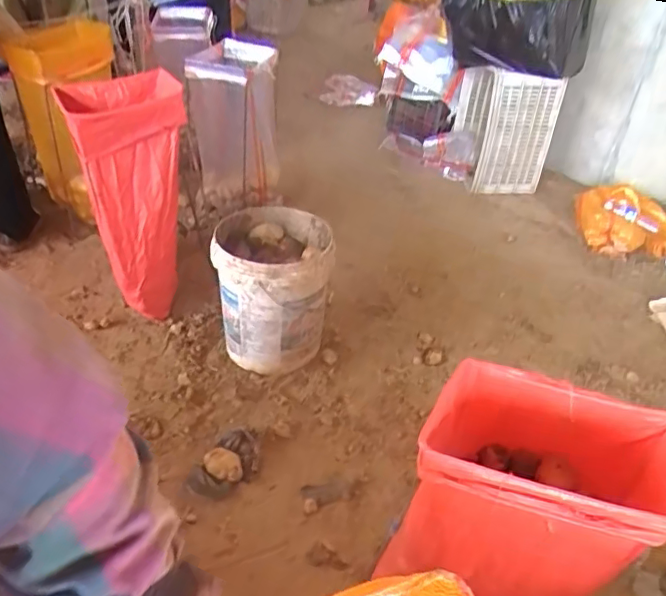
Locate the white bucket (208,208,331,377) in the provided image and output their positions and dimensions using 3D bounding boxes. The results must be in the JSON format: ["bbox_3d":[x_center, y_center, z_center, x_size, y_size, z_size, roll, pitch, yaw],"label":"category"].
[{"bbox_3d":[-0.151,-0.030,1.539,0.273,0.355,0.323,3,40,-1],"label":"white bucket"}]

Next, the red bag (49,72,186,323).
[{"bbox_3d":[-0.520,-0.257,1.562,0.271,0.606,0.309,-13,43,-19],"label":"red bag"}]

